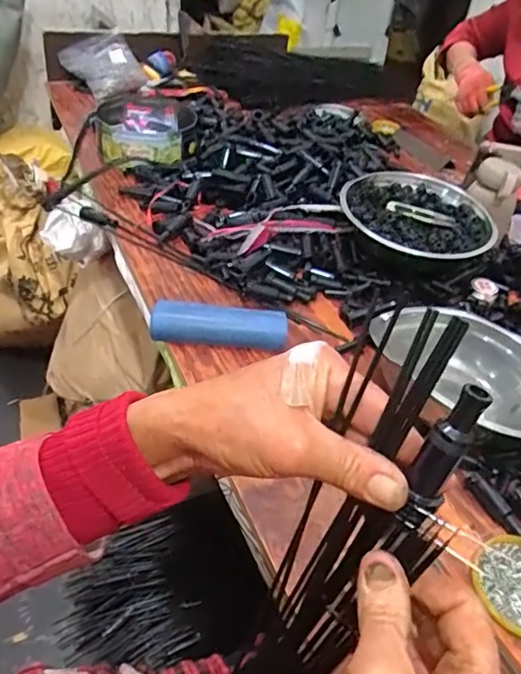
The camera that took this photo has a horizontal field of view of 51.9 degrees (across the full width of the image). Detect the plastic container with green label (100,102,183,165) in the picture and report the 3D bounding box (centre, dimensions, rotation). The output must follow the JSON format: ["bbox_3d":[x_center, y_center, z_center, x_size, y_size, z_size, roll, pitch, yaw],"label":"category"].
[{"bbox_3d":[-0.225,-0.383,0.996,0.144,0.044,0.177,-6,43,-16],"label":"plastic container with green label"}]

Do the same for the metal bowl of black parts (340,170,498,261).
[{"bbox_3d":[0.233,-0.177,0.790,0.220,0.052,0.195,24,43,18],"label":"metal bowl of black parts"}]

